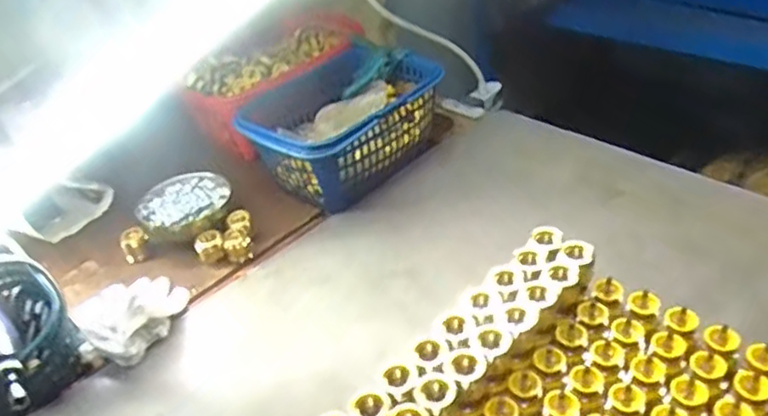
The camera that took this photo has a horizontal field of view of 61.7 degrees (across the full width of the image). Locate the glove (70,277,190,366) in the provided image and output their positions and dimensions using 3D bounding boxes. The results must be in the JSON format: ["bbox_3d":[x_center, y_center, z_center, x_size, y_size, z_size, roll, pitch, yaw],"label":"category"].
[{"bbox_3d":[-0.265,0.104,0.675,0.085,0.051,0.125,3,37,15],"label":"glove"}]

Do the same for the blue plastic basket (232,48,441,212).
[{"bbox_3d":[-0.055,-0.110,0.845,0.185,0.101,0.248,24,47,37],"label":"blue plastic basket"}]

